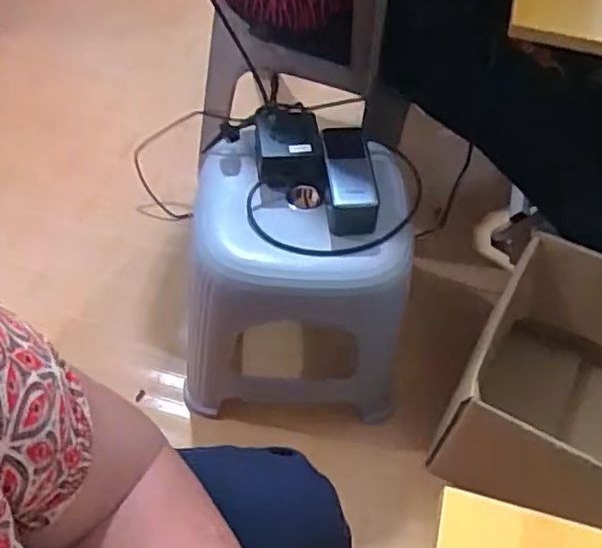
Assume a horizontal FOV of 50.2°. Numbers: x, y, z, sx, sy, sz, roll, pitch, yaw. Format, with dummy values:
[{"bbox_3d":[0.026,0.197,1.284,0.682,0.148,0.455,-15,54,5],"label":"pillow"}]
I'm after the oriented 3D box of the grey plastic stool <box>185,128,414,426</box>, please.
[{"bbox_3d":[-0.002,0.017,0.845,0.270,0.317,0.231,6,54,0],"label":"grey plastic stool"}]

